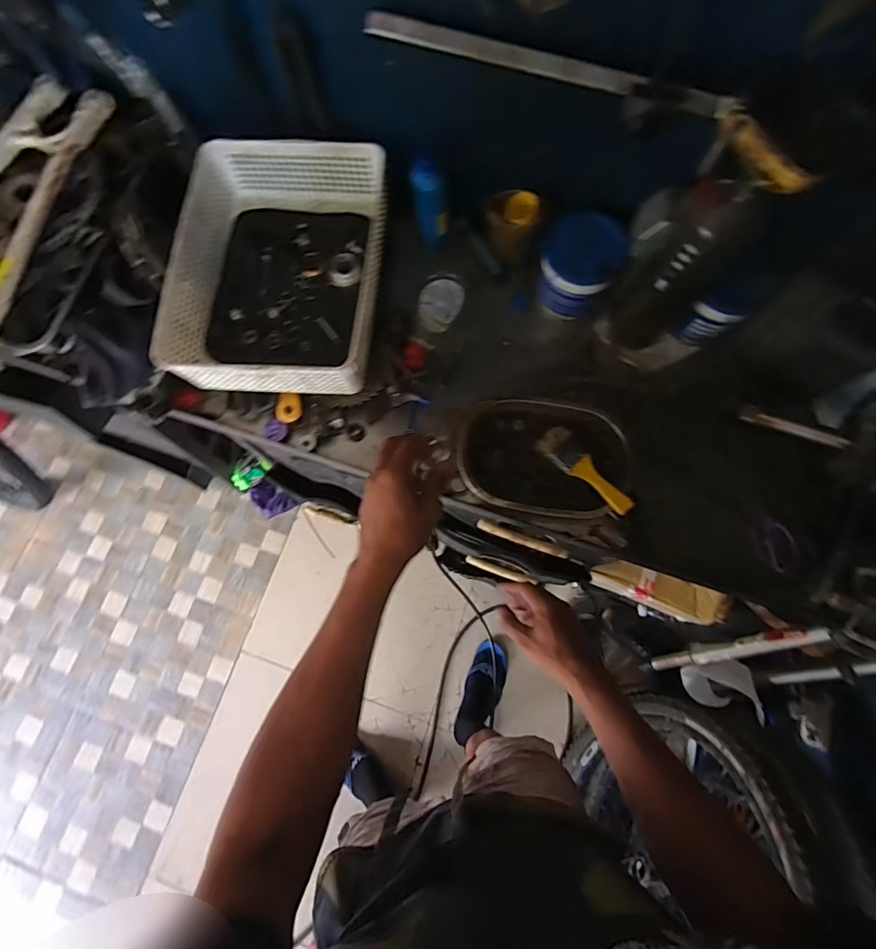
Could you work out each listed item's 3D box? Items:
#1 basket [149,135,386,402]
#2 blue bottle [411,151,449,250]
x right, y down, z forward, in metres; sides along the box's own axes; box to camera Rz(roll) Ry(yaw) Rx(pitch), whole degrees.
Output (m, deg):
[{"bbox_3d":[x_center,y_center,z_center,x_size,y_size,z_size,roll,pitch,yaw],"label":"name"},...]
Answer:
[{"bbox_3d":[-0.204,-0.273,0.614,0.244,0.082,0.330,4,76,3],"label":"basket"},{"bbox_3d":[-0.010,-0.372,0.637,0.044,0.137,0.030,8,76,4],"label":"blue bottle"}]

